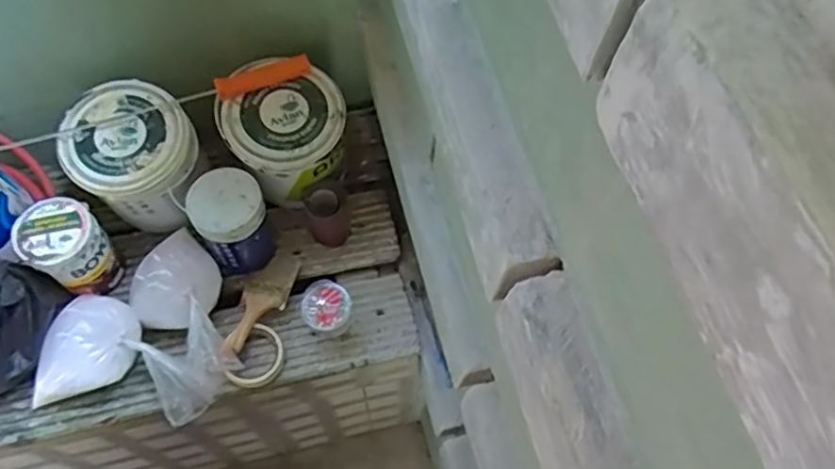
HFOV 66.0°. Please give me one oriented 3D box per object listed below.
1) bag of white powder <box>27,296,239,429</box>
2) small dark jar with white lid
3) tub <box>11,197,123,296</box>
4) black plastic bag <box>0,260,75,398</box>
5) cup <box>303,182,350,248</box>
[{"bbox_3d":[-0.410,0.180,0.949,0.278,0.090,0.165,9,61,2],"label":"bag of white powder"},{"bbox_3d":[-0.289,-0.016,1.008,0.104,0.166,0.112,1,61,-2],"label":"small dark jar with white lid"},{"bbox_3d":[-0.526,0.023,0.976,0.095,0.140,0.104,1,61,-2],"label":"tub"},{"bbox_3d":[-0.604,0.153,0.913,0.112,0.142,0.223,24,63,10],"label":"black plastic bag"},{"bbox_3d":[-0.146,-0.035,1.057,0.067,0.104,0.070,1,61,-2],"label":"cup"}]

